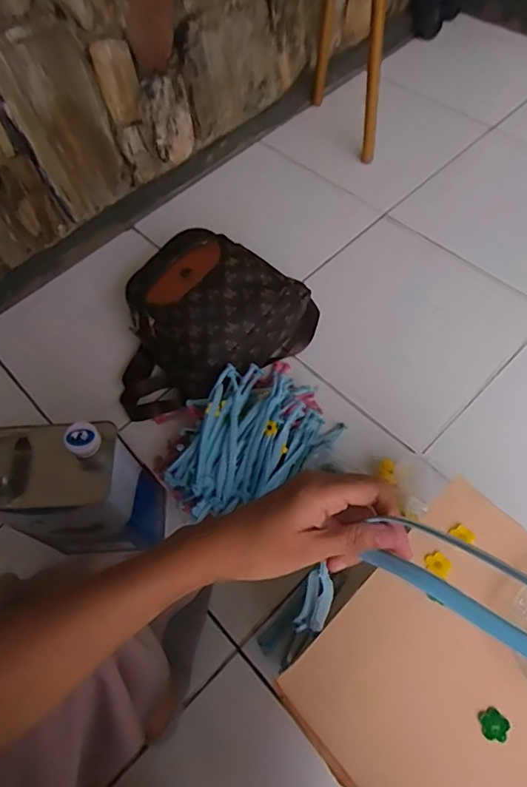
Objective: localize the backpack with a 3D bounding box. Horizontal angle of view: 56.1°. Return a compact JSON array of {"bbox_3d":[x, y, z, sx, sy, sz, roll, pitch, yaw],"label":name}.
[{"bbox_3d":[-0.104,-0.103,0.863,0.303,0.174,0.302,21,65,15],"label":"backpack"}]

